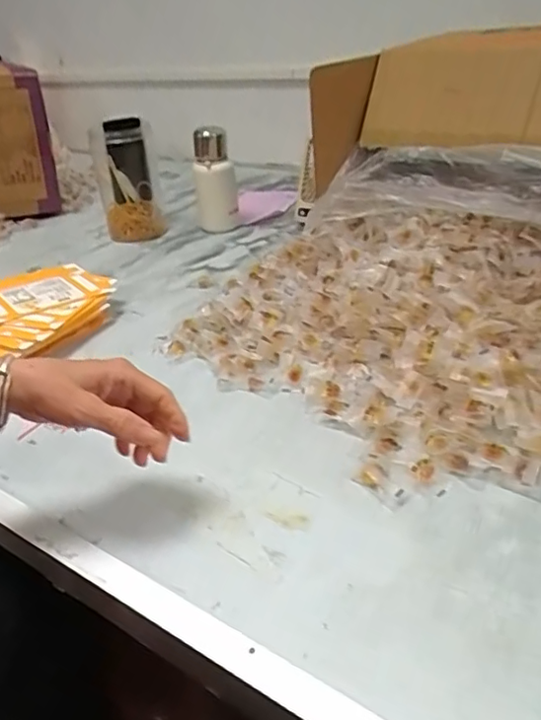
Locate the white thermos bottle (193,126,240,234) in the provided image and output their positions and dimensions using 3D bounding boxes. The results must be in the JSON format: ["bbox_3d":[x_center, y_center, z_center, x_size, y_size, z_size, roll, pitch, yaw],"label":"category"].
[{"bbox_3d":[-0.105,-0.335,1.083,0.076,0.183,0.073,-7,31,-3],"label":"white thermos bottle"}]

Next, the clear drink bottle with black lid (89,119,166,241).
[{"bbox_3d":[-0.264,-0.328,1.078,0.104,0.204,0.093,-13,32,-12],"label":"clear drink bottle with black lid"}]

